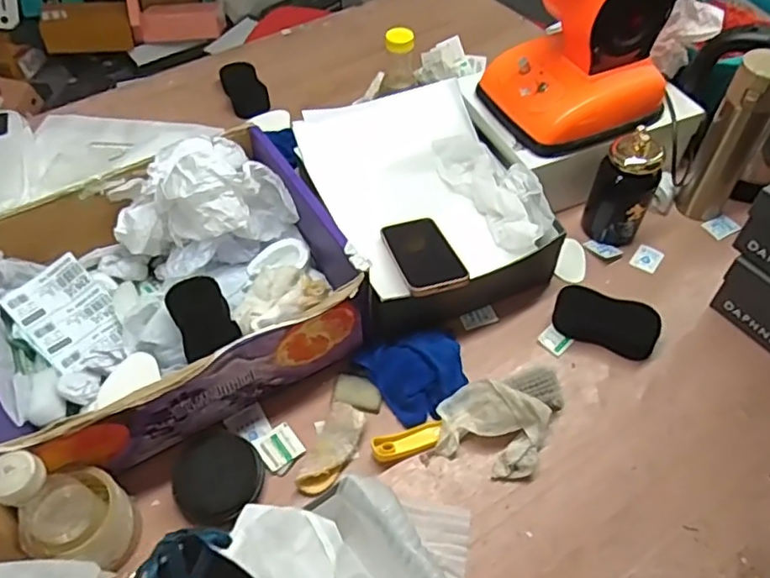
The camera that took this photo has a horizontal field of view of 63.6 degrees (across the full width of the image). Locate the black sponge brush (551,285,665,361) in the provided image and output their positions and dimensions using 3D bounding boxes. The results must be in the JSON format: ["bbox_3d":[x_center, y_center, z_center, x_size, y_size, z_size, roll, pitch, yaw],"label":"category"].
[{"bbox_3d":[0.277,0.041,0.782,0.128,0.038,0.063,22,56,17],"label":"black sponge brush"}]

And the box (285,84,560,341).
[{"bbox_3d":[0.047,-0.119,0.844,0.262,0.114,0.335,-19,54,-13],"label":"box"}]

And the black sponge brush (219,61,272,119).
[{"bbox_3d":[-0.246,-0.352,1.097,0.064,0.033,0.122,-22,55,-15],"label":"black sponge brush"}]

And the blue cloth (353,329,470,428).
[{"bbox_3d":[0.039,0.100,0.737,0.120,0.038,0.106,-18,54,-12],"label":"blue cloth"}]

